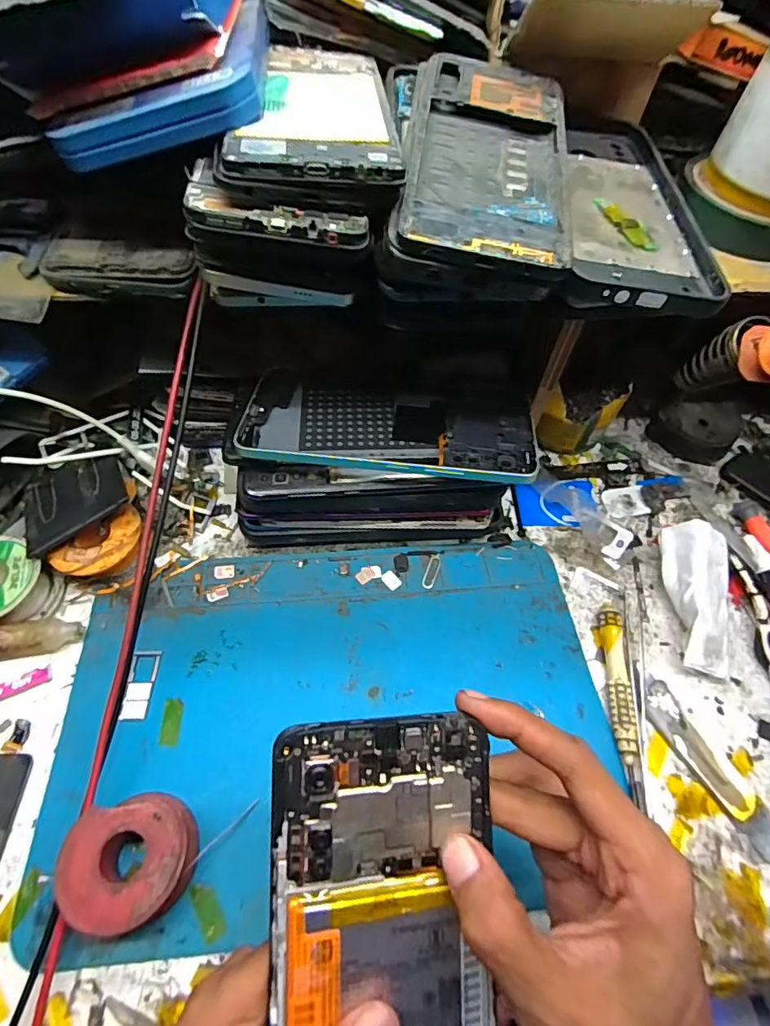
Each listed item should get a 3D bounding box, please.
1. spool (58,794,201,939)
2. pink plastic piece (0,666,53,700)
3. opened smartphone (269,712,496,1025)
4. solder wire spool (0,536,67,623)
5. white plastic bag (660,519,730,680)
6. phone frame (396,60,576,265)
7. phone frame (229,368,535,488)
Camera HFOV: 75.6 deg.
[{"bbox_3d":[-0.115,0.158,0.225,0.050,0.029,0.047,2,55,-2],"label":"spool"},{"bbox_3d":[-0.210,0.098,0.276,0.043,0.005,0.010,-21,59,-17],"label":"pink plastic piece"},{"bbox_3d":[0.004,0.158,0.161,0.072,0.010,0.175,-4,86,-6],"label":"opened smartphone"},{"bbox_3d":[-0.228,0.044,0.293,0.051,0.030,0.049,2,55,-2],"label":"solder wire spool"},{"bbox_3d":[0.203,0.052,0.315,0.039,0.036,0.094,7,55,1],"label":"white plastic bag"},{"bbox_3d":[0.049,-0.168,0.232,0.073,0.008,0.153,8,63,-3],"label":"phone frame"},{"bbox_3d":[0.002,-0.051,0.292,0.166,0.014,0.071,8,55,2],"label":"phone frame"}]

